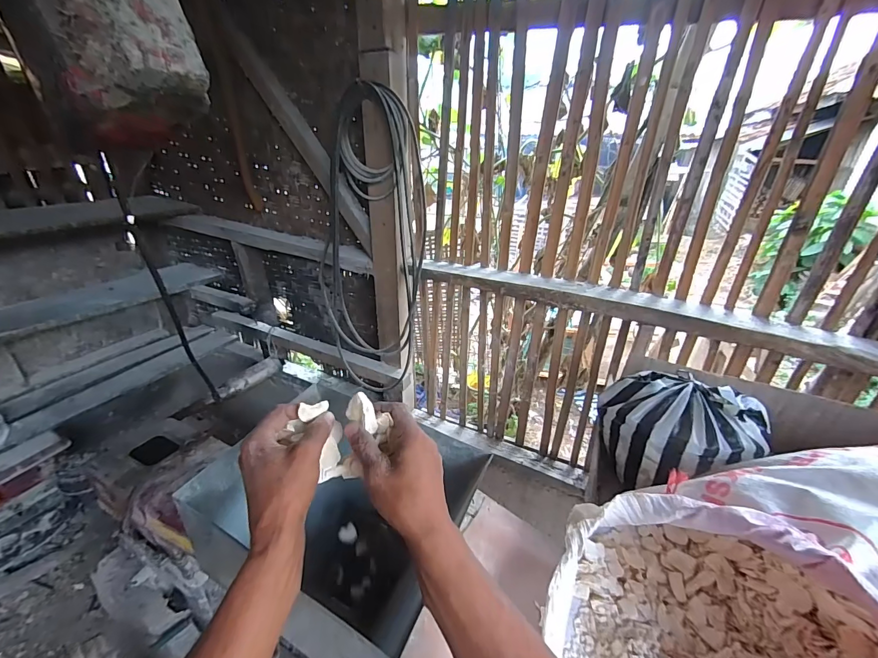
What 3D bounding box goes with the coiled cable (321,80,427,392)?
[{"bbox_3d":[-0.223,-0.203,1.161,0.358,0.905,0.157,6,29,6],"label":"coiled cable"}]

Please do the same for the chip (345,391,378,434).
[{"bbox_3d":[-0.080,0.086,0.389,0.033,0.035,0.017,18,33,26],"label":"chip"}]

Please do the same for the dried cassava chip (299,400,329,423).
[{"bbox_3d":[-0.132,0.086,0.397,0.009,0.017,0.030,-10,-6,40],"label":"dried cassava chip"}]

